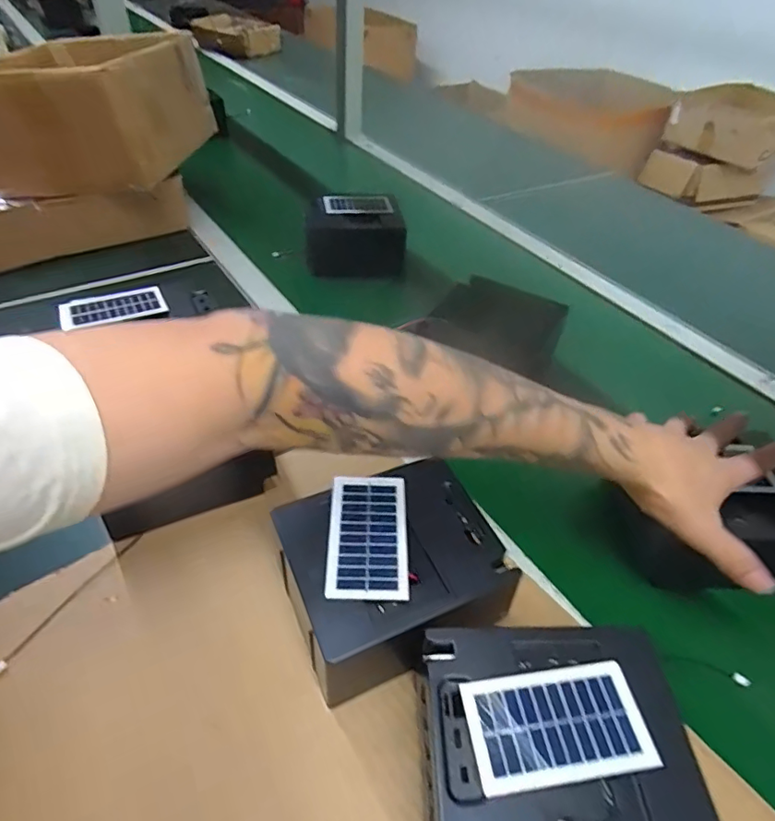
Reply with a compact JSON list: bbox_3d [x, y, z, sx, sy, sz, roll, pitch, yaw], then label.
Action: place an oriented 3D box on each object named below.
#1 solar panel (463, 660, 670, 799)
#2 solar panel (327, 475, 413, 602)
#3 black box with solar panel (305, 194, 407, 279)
[{"bbox_3d":[0.091,0.169,0.284,0.094,0.005,0.053,-4,43,-9],"label":"solar panel"},{"bbox_3d":[-0.013,0.084,0.361,0.053,0.005,0.093,2,43,-3],"label":"solar panel"},{"bbox_3d":[-0.052,-0.251,0.773,0.135,0.092,0.103,-6,44,-12],"label":"black box with solar panel"}]

